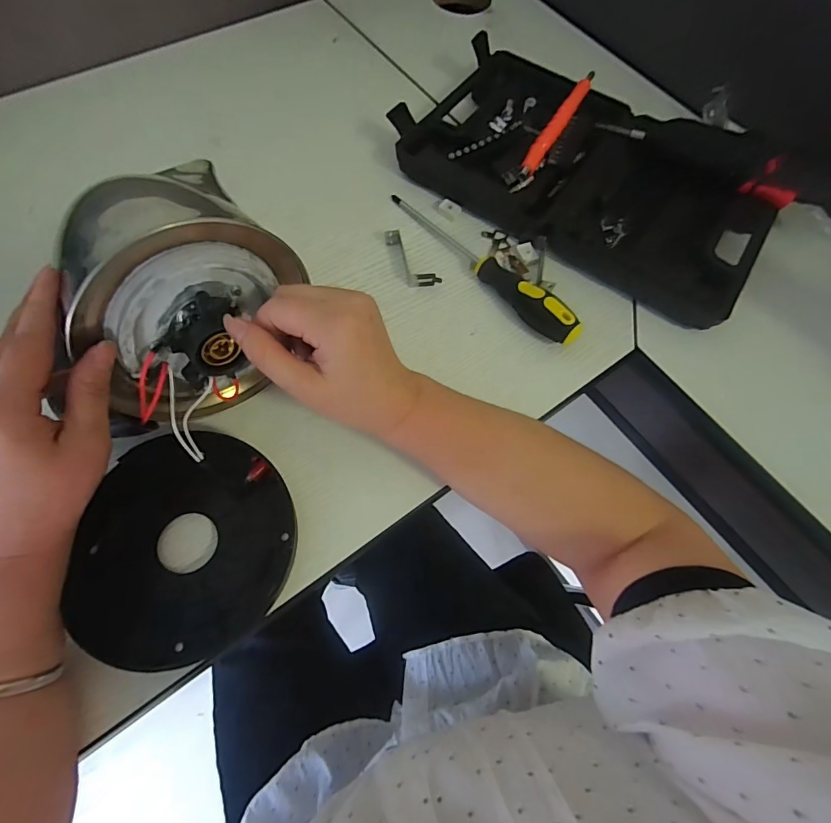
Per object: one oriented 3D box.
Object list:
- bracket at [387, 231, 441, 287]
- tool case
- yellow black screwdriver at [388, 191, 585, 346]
[{"bbox_3d":[-0.003,-0.138,0.398,0.025,0.013,0.065,-23,70,-12],"label":"bracket"},{"bbox_3d":[0.169,-0.242,0.437,0.352,0.045,0.213,32,69,11],"label":"tool case"},{"bbox_3d":[0.058,-0.133,0.393,0.026,0.028,0.217,-38,74,-17],"label":"yellow black screwdriver"}]

